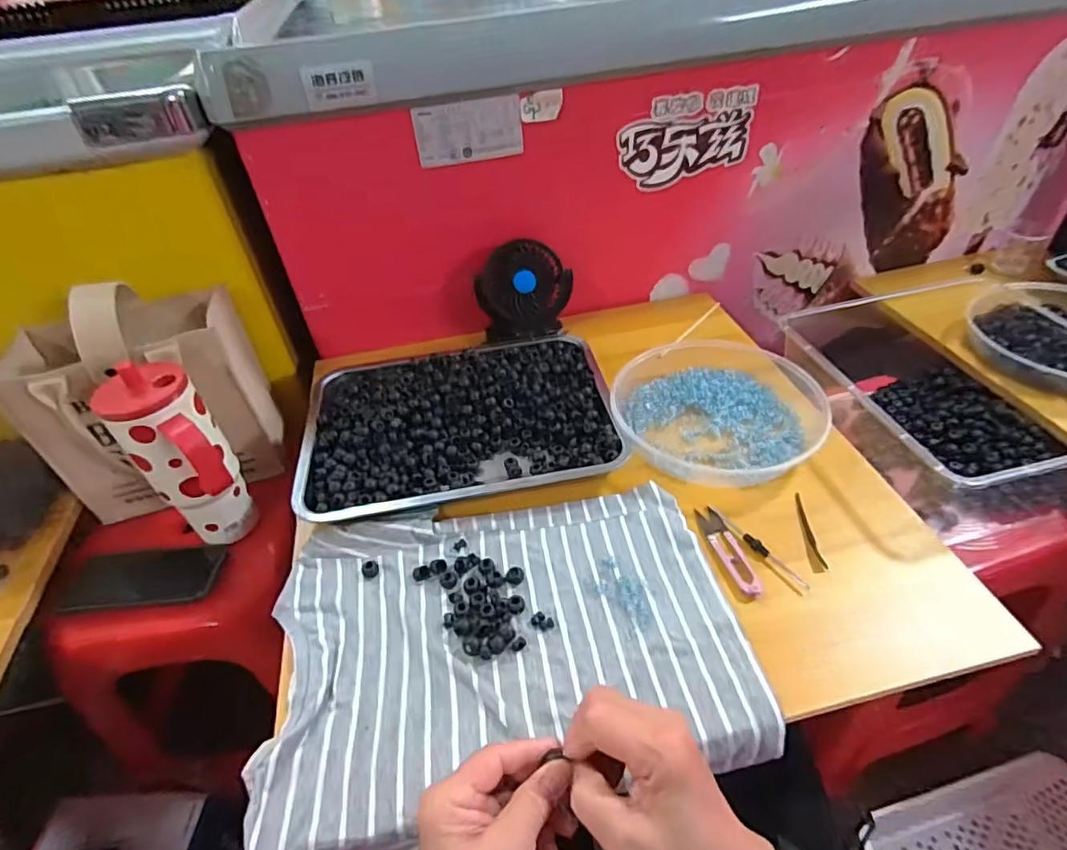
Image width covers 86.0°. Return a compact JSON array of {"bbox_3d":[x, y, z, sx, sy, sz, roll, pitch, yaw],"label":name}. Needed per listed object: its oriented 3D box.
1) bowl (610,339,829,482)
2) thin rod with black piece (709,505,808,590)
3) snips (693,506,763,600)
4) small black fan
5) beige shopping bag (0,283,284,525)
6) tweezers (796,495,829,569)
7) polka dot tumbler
[{"bbox_3d":[0.211,-0.029,0.663,0.228,0.045,0.238,-3,43,2],"label":"bowl"},{"bbox_3d":[0.208,0.112,0.531,0.009,0.005,0.109,-28,47,-23],"label":"thin rod with black piece"},{"bbox_3d":[0.180,0.113,0.528,0.024,0.007,0.100,-13,43,-8],"label":"snips"},{"bbox_3d":[-0.011,-0.169,0.764,0.127,0.128,0.060,-3,43,2],"label":"small black fan"},{"bbox_3d":[-0.463,-0.042,0.693,0.236,0.257,0.146,-12,43,-8],"label":"beige shopping bag"},{"bbox_3d":[0.260,0.098,0.540,0.008,0.004,0.087,0,43,5],"label":"tweezers"},{"bbox_3d":[-0.367,0.046,0.616,0.082,0.211,0.106,-32,49,-26],"label":"polka dot tumbler"}]

